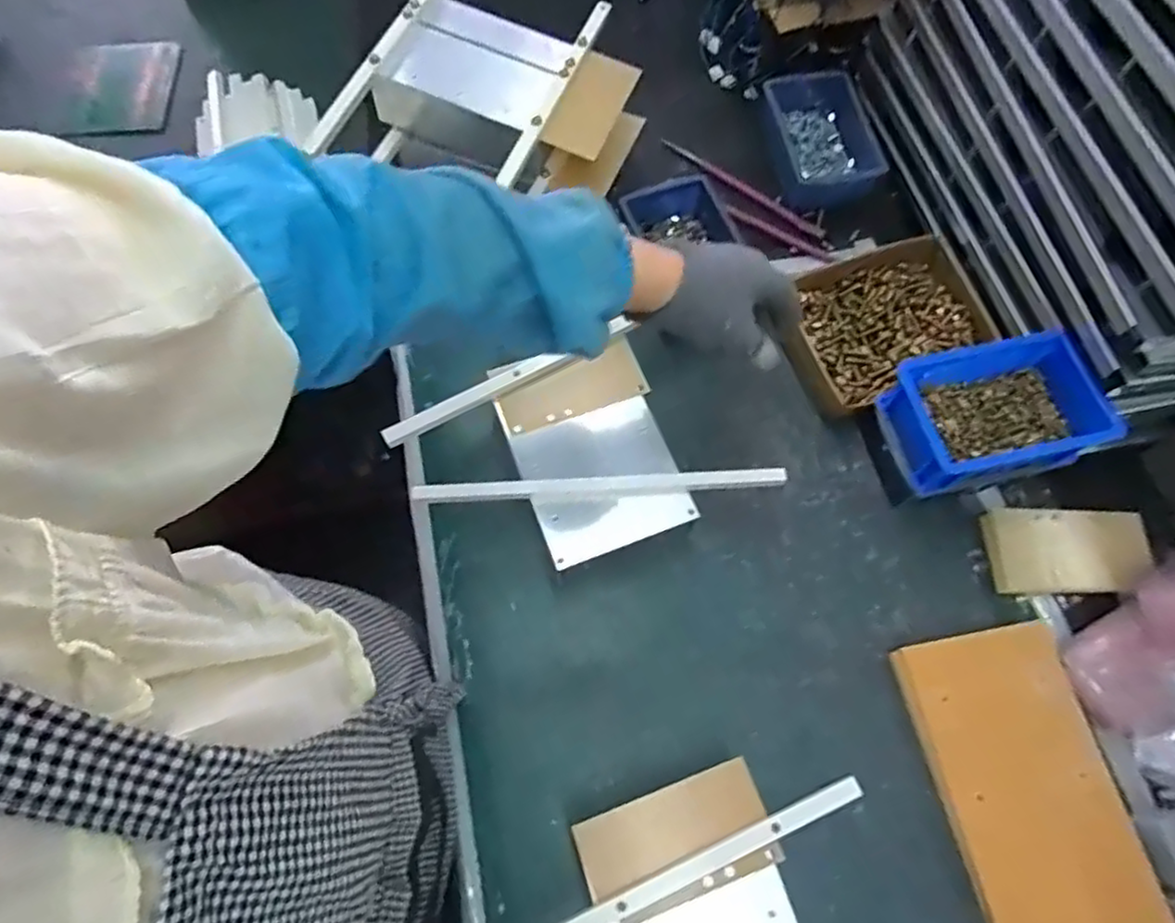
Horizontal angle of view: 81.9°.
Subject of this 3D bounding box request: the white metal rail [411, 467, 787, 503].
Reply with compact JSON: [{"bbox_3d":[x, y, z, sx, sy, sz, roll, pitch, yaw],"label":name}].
[{"bbox_3d":[0.010,0.019,0.529,0.284,0.012,0.013,-3,67,0],"label":"white metal rail"}]

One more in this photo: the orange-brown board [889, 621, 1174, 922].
[{"bbox_3d":[0.321,0.239,0.488,0.124,0.024,0.223,-12,67,-4],"label":"orange-brown board"}]

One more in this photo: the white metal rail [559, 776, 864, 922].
[{"bbox_3d":[0.045,0.267,0.424,0.285,0.010,0.014,-21,68,-9],"label":"white metal rail"}]

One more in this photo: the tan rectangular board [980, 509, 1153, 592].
[{"bbox_3d":[0.395,0.073,0.559,0.123,0.022,0.070,1,67,1],"label":"tan rectangular board"}]

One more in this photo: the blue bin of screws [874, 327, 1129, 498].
[{"bbox_3d":[0.326,-0.039,0.537,0.161,0.055,0.100,-15,67,-5],"label":"blue bin of screws"}]

